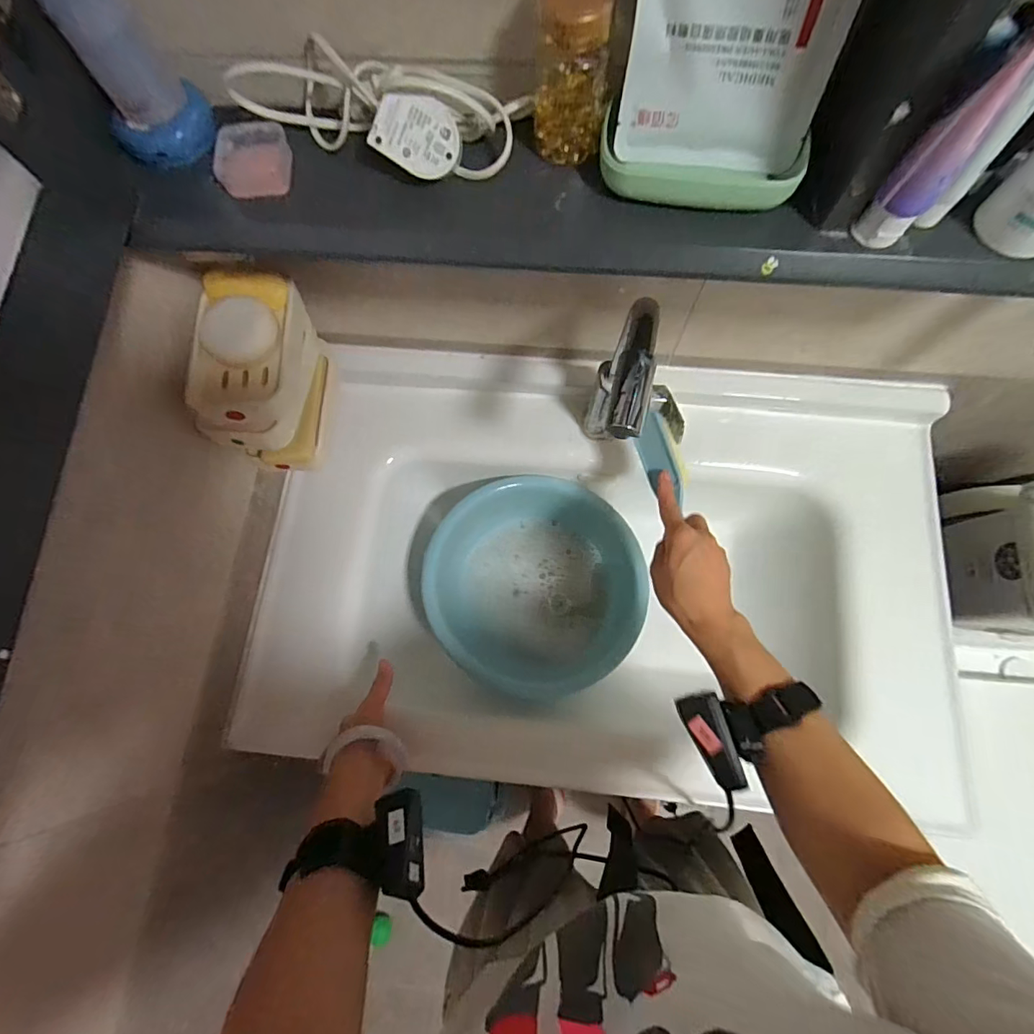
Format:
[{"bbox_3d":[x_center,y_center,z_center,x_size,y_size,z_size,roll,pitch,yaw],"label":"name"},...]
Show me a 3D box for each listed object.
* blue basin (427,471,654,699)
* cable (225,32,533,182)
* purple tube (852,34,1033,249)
[{"bbox_3d":[0.038,0.091,0.659,0.259,0.109,0.256,-1,74,2],"label":"blue basin"},{"bbox_3d":[-0.094,-0.267,0.330,0.190,0.041,0.066,16,75,7],"label":"cable"},{"bbox_3d":[0.227,-0.197,0.260,0.027,0.112,0.035,40,79,12],"label":"purple tube"}]

